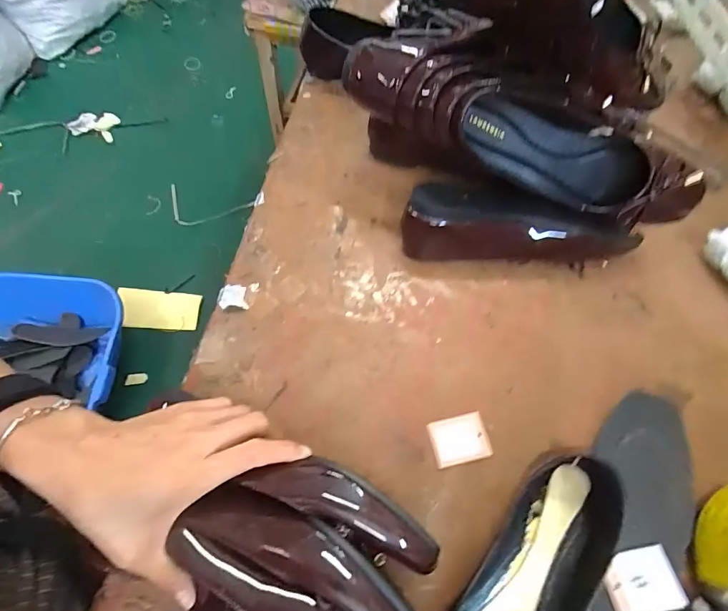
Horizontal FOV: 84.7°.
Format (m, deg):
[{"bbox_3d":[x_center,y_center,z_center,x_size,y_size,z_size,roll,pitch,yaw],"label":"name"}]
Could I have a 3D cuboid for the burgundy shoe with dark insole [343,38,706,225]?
[{"bbox_3d":[0.143,-0.158,0.375,0.336,0.095,0.081,18,68,5],"label":"burgundy shoe with dark insole"}]

